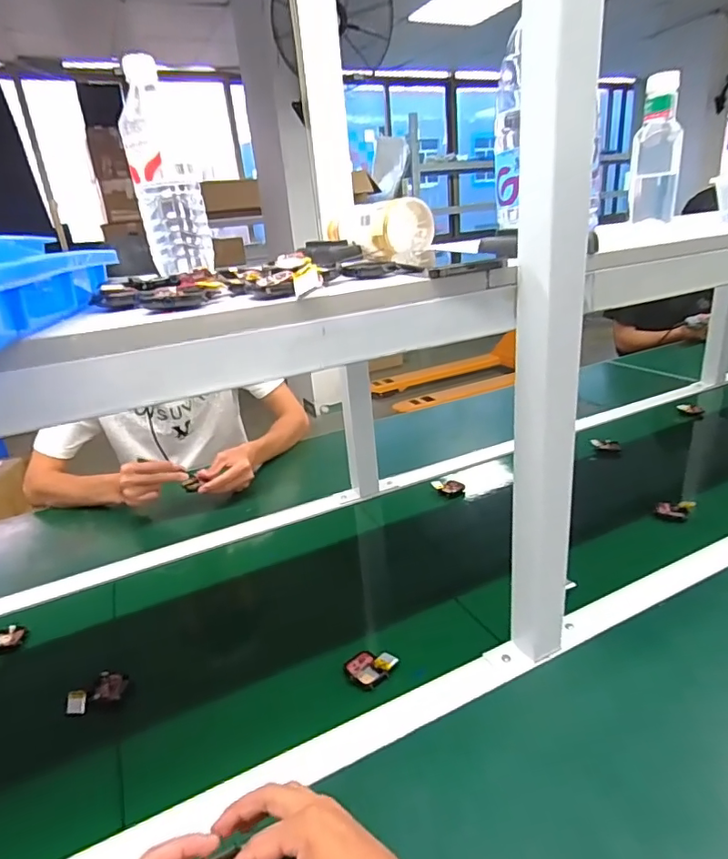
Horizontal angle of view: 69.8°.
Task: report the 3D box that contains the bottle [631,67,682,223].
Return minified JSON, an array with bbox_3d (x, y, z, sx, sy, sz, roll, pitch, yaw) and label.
[{"bbox_3d":[0.435,-0.415,0.776,0.065,0.189,0.056,7,25,28],"label":"bottle"}]

